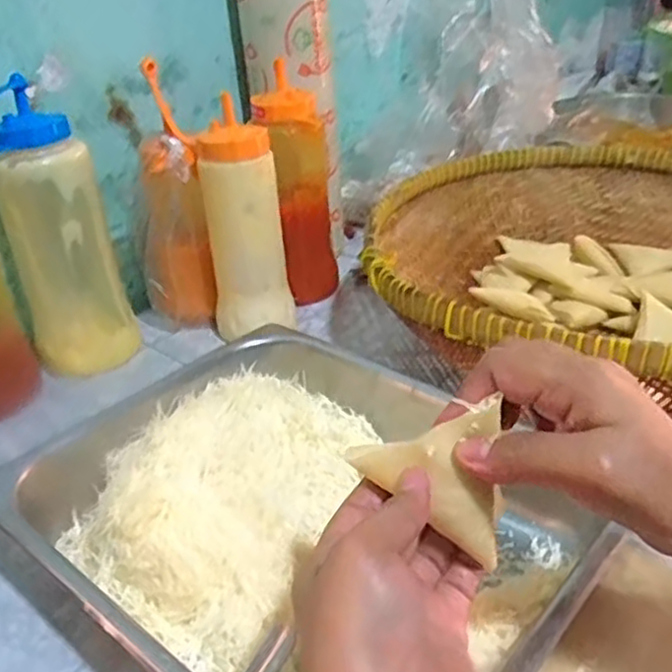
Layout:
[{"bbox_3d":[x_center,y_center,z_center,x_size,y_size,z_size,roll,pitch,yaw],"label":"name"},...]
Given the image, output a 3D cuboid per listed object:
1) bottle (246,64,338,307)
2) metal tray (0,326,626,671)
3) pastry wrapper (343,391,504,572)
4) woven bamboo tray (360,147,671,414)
[{"bbox_3d":[-0.040,-0.139,0.723,0.051,0.209,0.070,20,37,35],"label":"bottle"},{"bbox_3d":[-0.031,0.109,0.436,0.304,0.061,0.242,20,37,36],"label":"metal tray"},{"bbox_3d":[0.049,0.052,0.308,0.076,0.061,0.013,34,14,14],"label":"pastry wrapper"},{"bbox_3d":[0.248,-0.058,0.651,0.440,0.099,0.423,-18,33,-24],"label":"woven bamboo tray"}]

